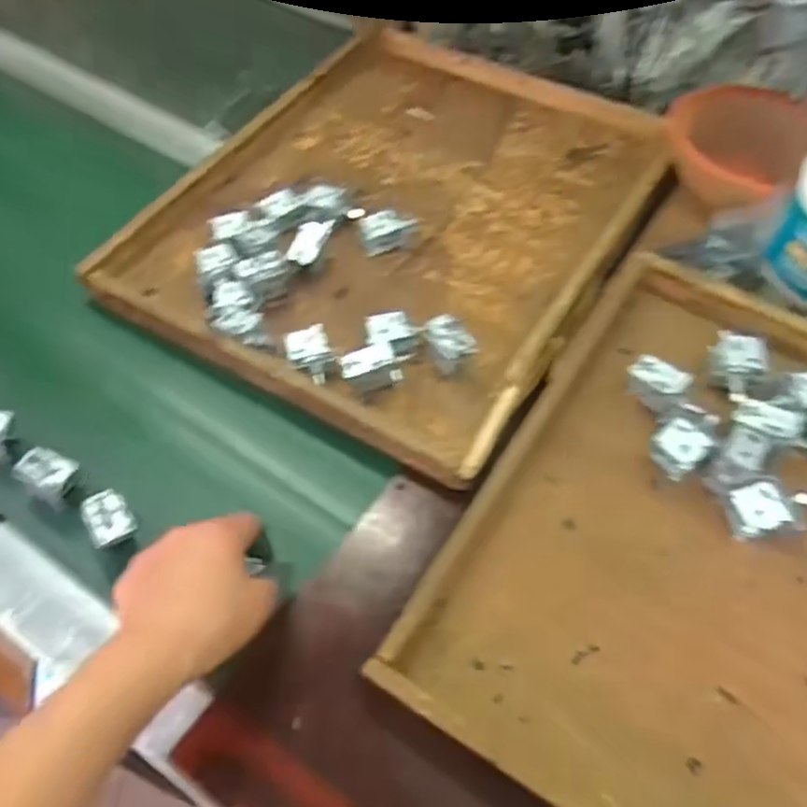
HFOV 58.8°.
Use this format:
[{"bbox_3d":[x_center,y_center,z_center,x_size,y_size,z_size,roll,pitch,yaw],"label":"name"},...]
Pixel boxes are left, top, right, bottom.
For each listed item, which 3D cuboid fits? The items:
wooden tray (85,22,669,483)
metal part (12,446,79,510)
[{"bbox_3d":[0.010,-0.191,0.709,0.399,0.045,0.489,26,59,16],"label":"wooden tray"},{"bbox_3d":[-0.261,0.056,0.534,0.035,0.045,0.033,34,61,20],"label":"metal part"}]

